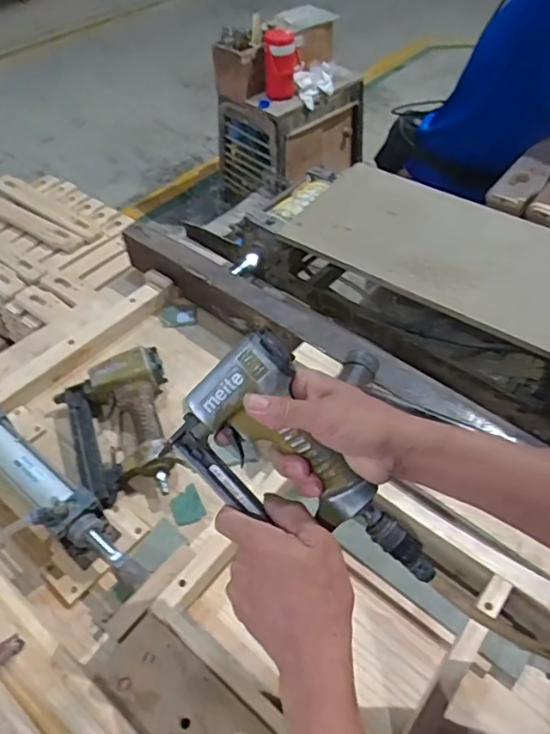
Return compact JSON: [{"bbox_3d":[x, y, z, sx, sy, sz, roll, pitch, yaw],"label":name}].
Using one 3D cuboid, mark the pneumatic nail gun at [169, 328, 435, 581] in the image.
[{"bbox_3d":[0.028,0.092,0.467,0.126,0.050,0.236,-44,90,12],"label":"pneumatic nail gun"}]

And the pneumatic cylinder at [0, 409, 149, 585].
[{"bbox_3d":[-0.275,0.158,0.672,0.314,0.078,0.067,32,56,23],"label":"pneumatic cylinder"}]

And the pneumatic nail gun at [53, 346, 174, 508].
[{"bbox_3d":[-0.221,0.080,0.768,0.154,0.052,0.217,-12,51,-11],"label":"pneumatic nail gun"}]

